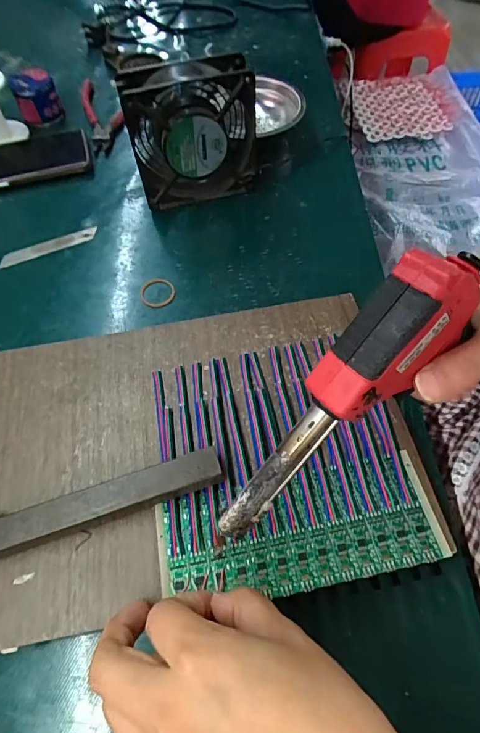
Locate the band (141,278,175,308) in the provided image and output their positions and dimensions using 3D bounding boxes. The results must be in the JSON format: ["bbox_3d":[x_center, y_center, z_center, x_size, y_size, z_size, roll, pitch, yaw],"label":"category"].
[{"bbox_3d":[-0.078,-0.072,0.392,0.033,0.004,0.034,-1,60,2],"label":"band"}]

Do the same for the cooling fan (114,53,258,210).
[{"bbox_3d":[-0.046,-0.225,0.411,0.118,0.125,0.048,-10,60,-4],"label":"cooling fan"}]

